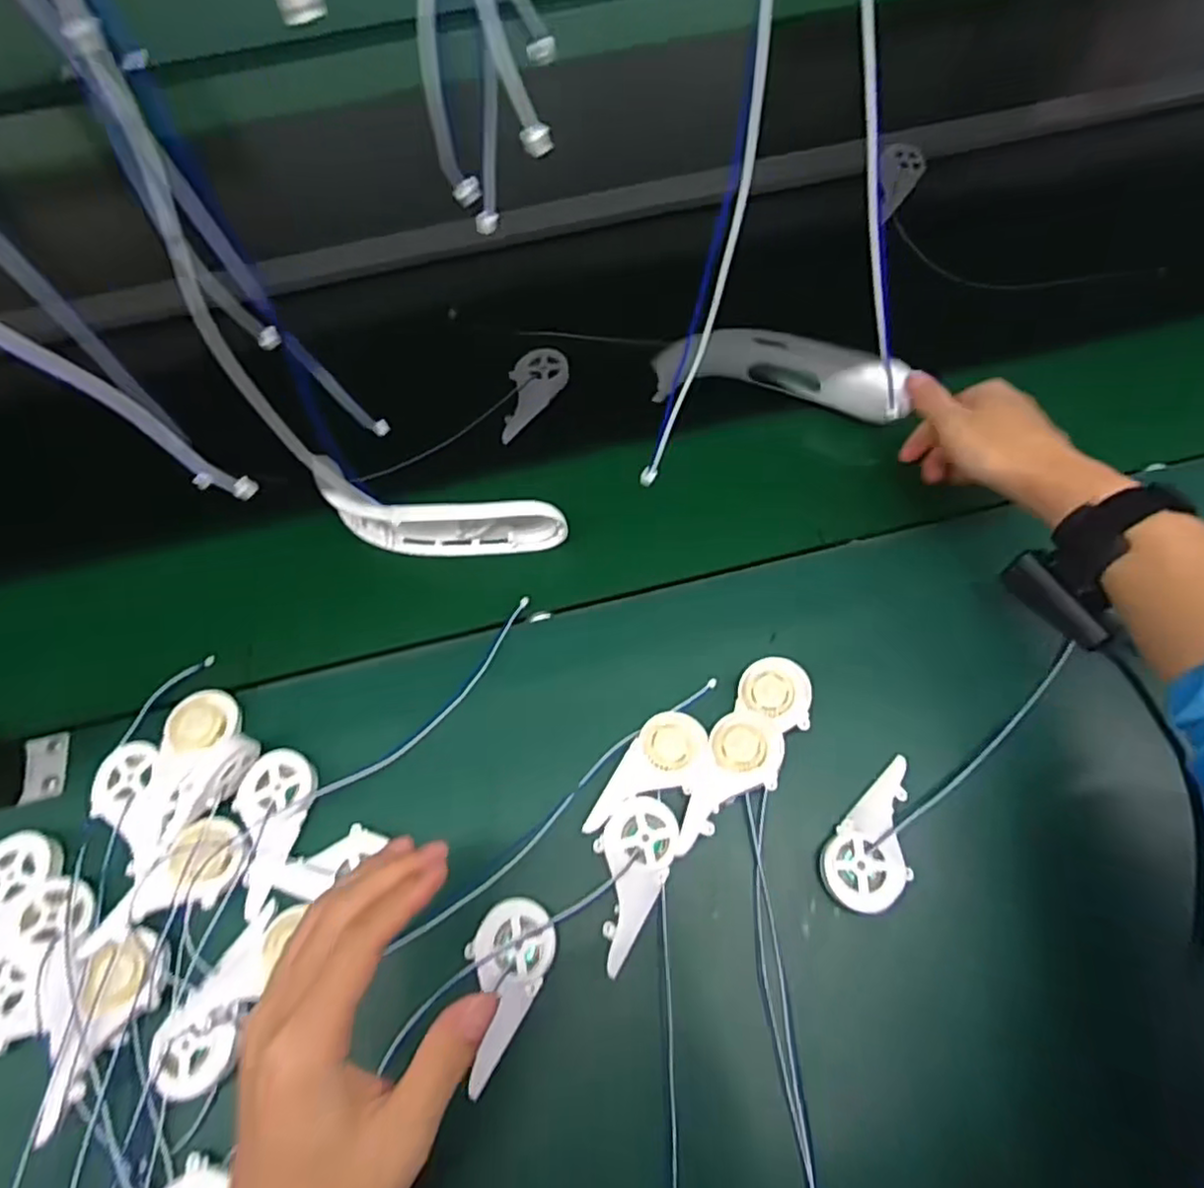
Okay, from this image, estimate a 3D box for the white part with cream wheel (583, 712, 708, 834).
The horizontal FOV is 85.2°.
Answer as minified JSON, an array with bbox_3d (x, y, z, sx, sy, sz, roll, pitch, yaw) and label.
[{"bbox_3d":[0.032,0.113,0.401,0.044,0.012,0.088,27,70,14],"label":"white part with cream wheel"}]

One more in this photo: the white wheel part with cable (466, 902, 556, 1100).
[{"bbox_3d":[-0.054,0.220,0.361,0.046,0.008,0.093,8,74,7],"label":"white wheel part with cable"}]

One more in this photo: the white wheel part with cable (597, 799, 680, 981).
[{"bbox_3d":[0.013,0.164,0.383,0.045,0.015,0.091,29,71,15],"label":"white wheel part with cable"}]

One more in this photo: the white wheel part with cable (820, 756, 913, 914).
[{"bbox_3d":[0.167,0.144,0.386,0.090,0.014,0.045,-42,70,-14],"label":"white wheel part with cable"}]

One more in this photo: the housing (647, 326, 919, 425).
[{"bbox_3d":[0.139,-0.175,0.515,0.183,0.046,0.058,14,67,14],"label":"housing"}]

